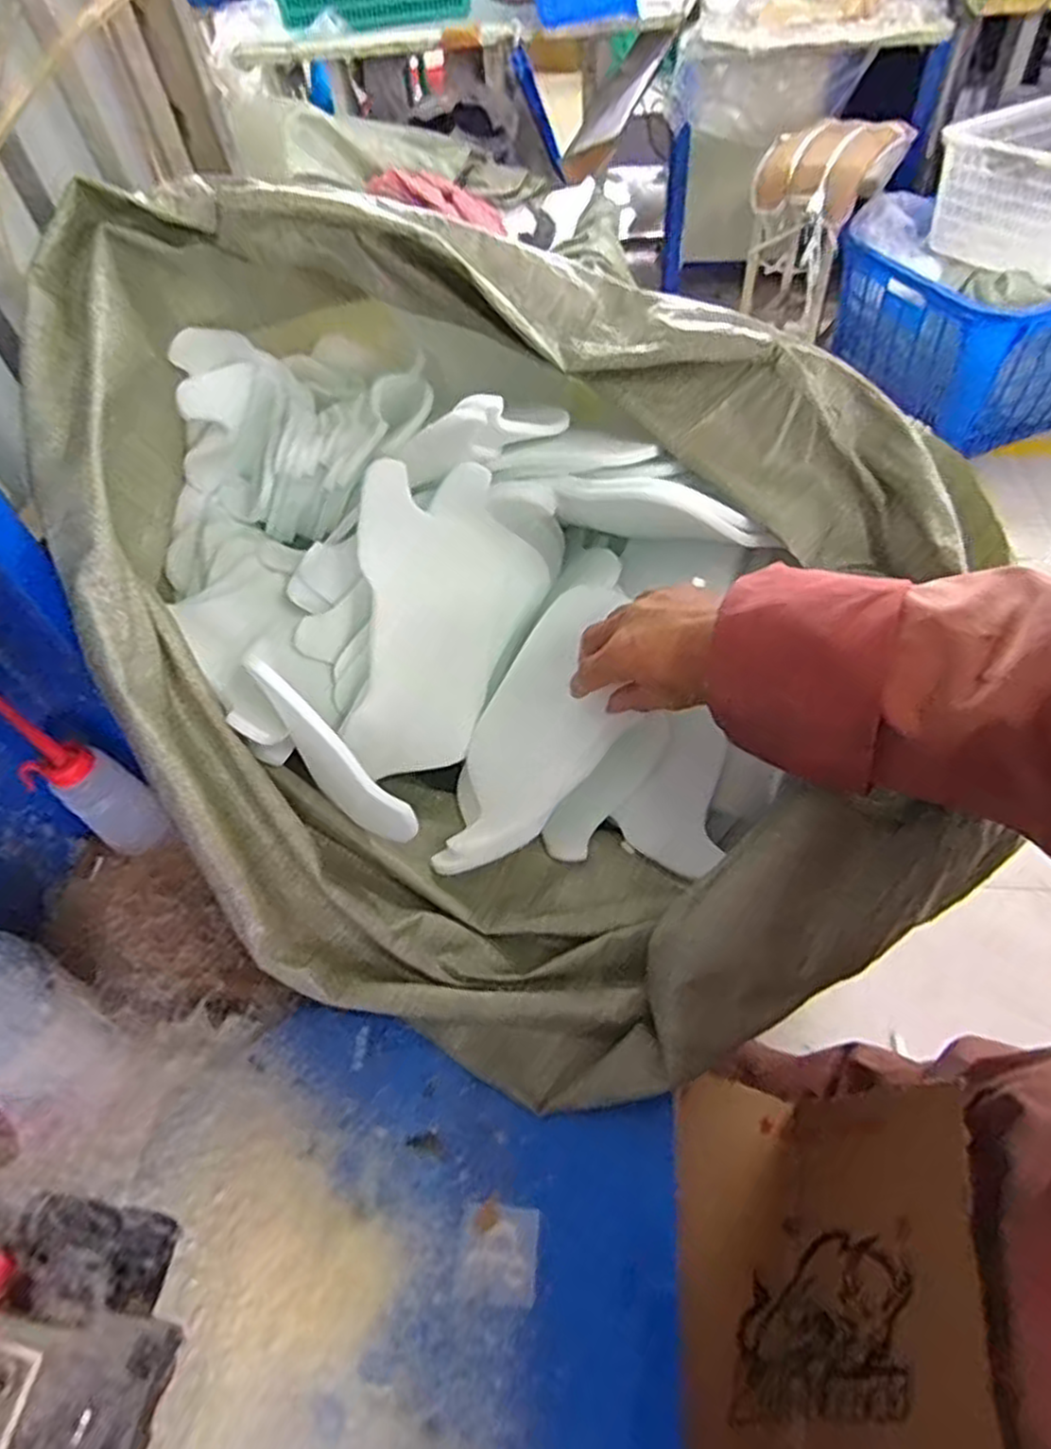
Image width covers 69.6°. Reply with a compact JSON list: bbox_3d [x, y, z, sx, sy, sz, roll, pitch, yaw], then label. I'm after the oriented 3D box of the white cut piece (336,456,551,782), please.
[{"bbox_3d":[-0.075,-0.068,0.609,0.019,0.187,0.213,18,90,43],"label":"white cut piece"}]

